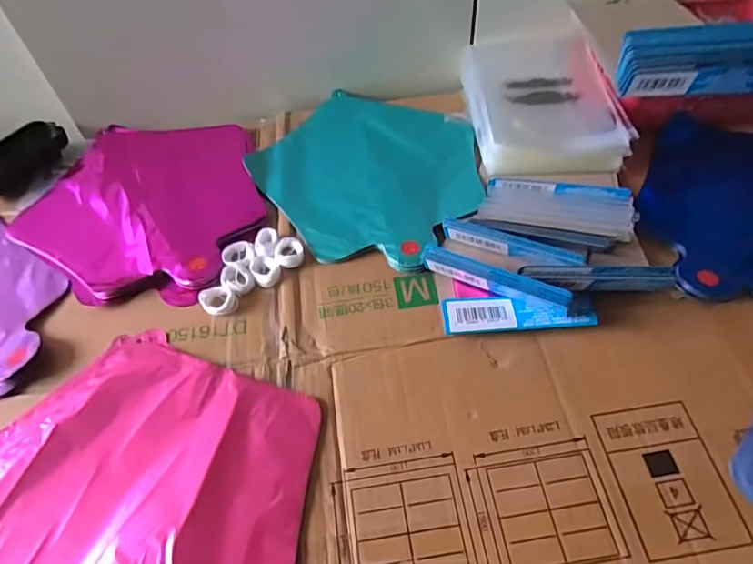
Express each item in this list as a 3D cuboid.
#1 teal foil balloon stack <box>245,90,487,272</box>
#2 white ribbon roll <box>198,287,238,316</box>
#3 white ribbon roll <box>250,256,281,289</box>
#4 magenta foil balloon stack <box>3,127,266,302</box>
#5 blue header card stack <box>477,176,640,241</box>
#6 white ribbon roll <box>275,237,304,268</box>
[{"bbox_3d":[-0.005,-0.114,0.502,0.225,0.014,0.219,30,60,24],"label":"teal foil balloon stack"},{"bbox_3d":[-0.127,0.015,0.414,0.026,0.013,0.025,-2,52,3],"label":"white ribbon roll"},{"bbox_3d":[-0.094,-0.010,0.436,0.022,0.008,0.030,-26,55,-15],"label":"white ribbon roll"},{"bbox_3d":[-0.227,-0.081,0.497,0.228,0.012,0.232,1,53,5],"label":"magenta foil balloon stack"},{"bbox_3d":[0.156,-0.064,0.440,0.122,0.023,0.049,15,55,15],"label":"blue header card stack"},{"bbox_3d":[-0.076,-0.026,0.445,0.024,0.008,0.029,-12,53,-5],"label":"white ribbon roll"}]

